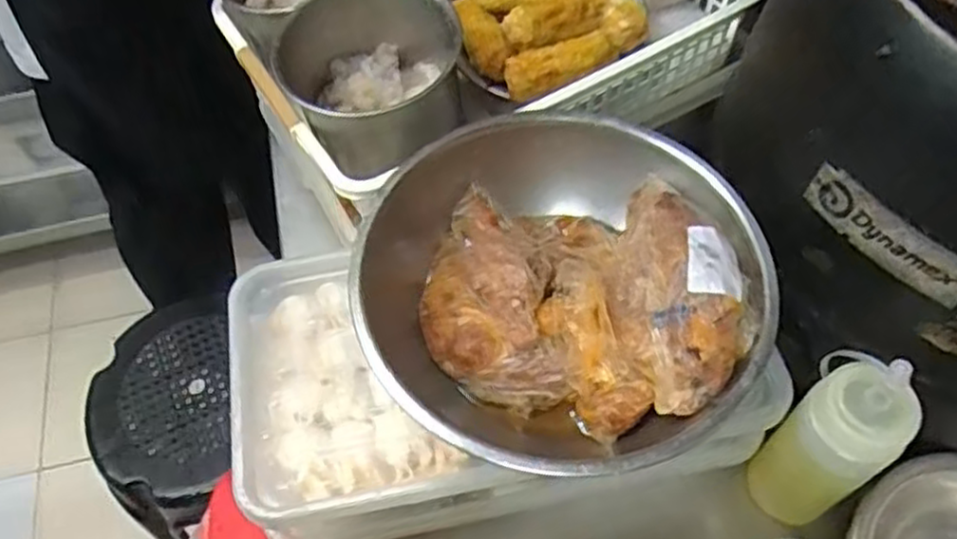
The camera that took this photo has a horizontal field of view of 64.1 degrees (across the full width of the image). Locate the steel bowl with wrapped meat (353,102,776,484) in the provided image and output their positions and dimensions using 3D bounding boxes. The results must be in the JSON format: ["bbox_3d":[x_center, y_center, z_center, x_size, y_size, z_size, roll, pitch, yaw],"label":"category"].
[{"bbox_3d":[0.045,0.008,0.422,0.204,0.071,0.213,-2,58,3],"label":"steel bowl with wrapped meat"}]

